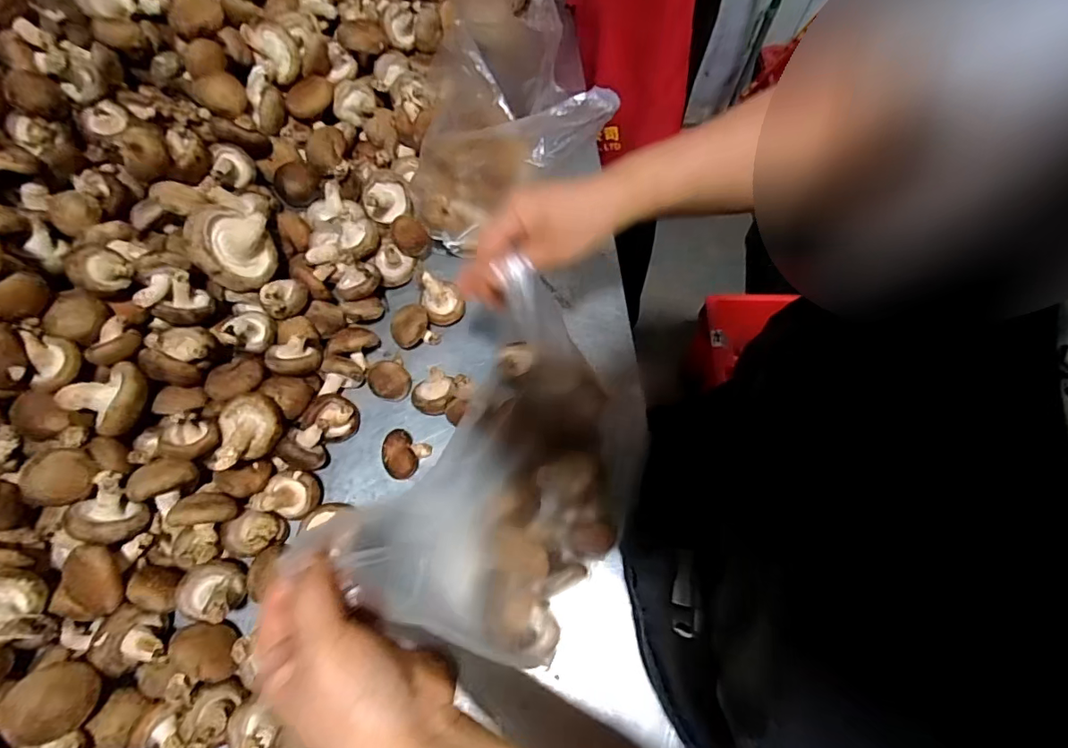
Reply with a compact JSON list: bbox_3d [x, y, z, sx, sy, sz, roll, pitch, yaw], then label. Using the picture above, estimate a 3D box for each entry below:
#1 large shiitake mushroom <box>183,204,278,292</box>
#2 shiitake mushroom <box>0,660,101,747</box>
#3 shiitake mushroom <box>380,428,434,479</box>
[{"bbox_3d":[-0.269,-0.115,0.457,0.030,0.074,0.065,-4,27,38],"label":"large shiitake mushroom"},{"bbox_3d":[-0.327,0.222,0.344,0.049,0.018,0.047,26,68,-34],"label":"shiitake mushroom"},{"bbox_3d":[-0.121,0.074,0.466,0.038,0.028,0.040,1,68,-2],"label":"shiitake mushroom"}]

